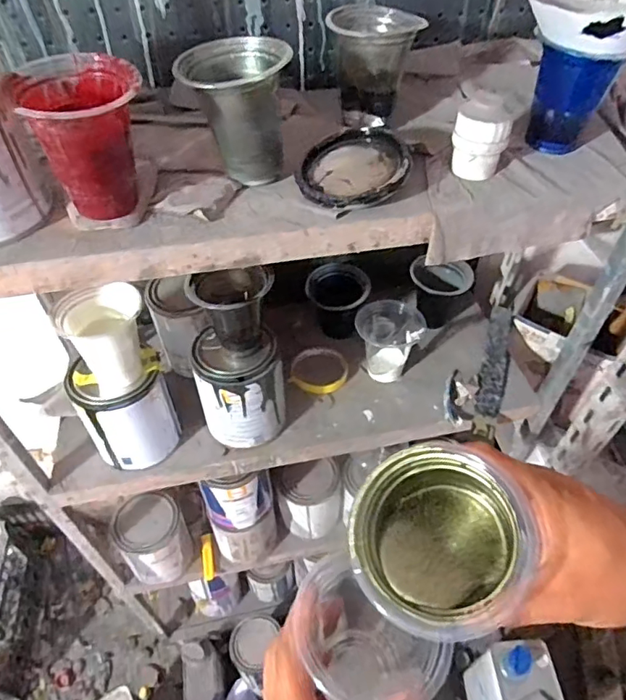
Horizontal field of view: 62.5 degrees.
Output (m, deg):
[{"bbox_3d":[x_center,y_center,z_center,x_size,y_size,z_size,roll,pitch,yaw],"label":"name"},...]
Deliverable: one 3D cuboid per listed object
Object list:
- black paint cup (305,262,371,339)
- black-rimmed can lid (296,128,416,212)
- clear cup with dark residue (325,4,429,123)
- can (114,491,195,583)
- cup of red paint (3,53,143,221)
[{"bbox_3d":[0.035,-0.068,0.769,0.092,0.084,0.078,13,49,12],"label":"black paint cup"},{"bbox_3d":[0.034,-0.156,0.441,0.095,0.011,0.083,-11,61,10],"label":"black-rimmed can lid"},{"bbox_3d":[0.061,-0.279,0.505,0.080,0.085,0.073,-10,48,-9],"label":"clear cup with dark residue"},{"bbox_3d":[-0.262,0.310,0.851,0.103,0.127,0.111,0,47,0],"label":"can"},{"bbox_3d":[-0.161,-0.153,0.387,0.075,0.104,0.074,0,47,0],"label":"cup of red paint"}]

